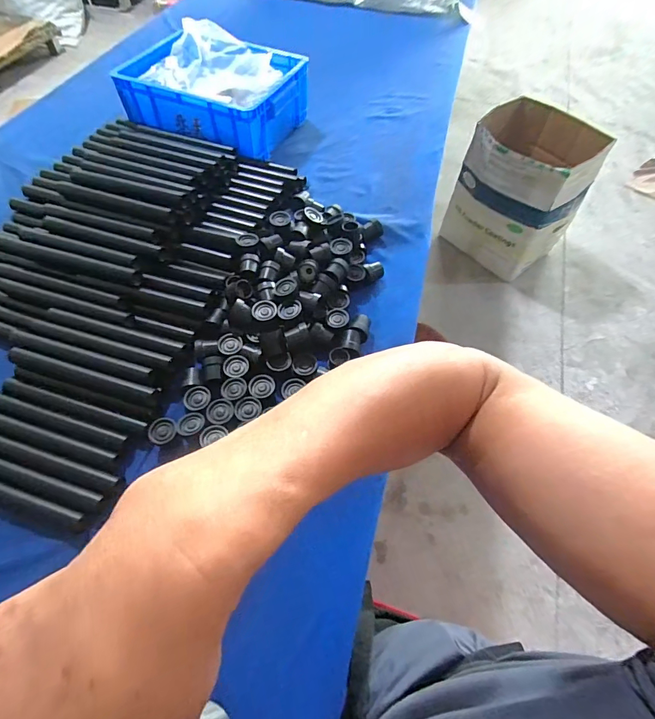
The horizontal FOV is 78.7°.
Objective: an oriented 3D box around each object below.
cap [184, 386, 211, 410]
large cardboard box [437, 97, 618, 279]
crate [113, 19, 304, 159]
[{"bbox_3d":[-0.178,0.053,0.545,0.035,0.012,0.031,6,58,3],"label":"cap"},{"bbox_3d":[0.683,-0.614,1.482,0.427,0.479,0.299,39,65,21],"label":"large cardboard box"},{"bbox_3d":[-0.232,-0.584,0.868,0.322,0.125,0.272,24,61,13],"label":"crate"}]

